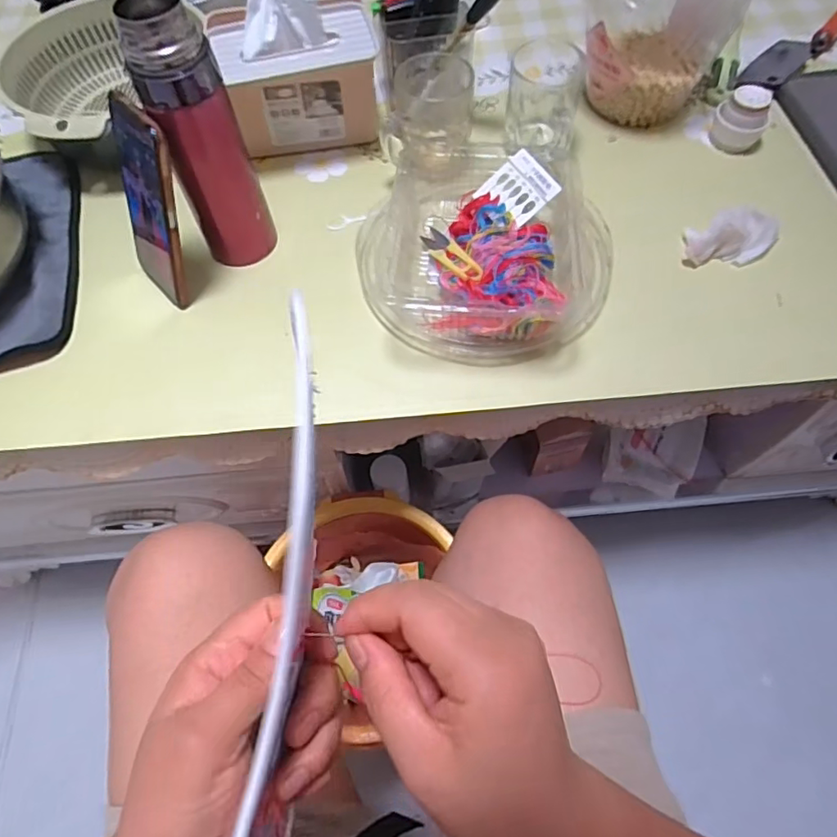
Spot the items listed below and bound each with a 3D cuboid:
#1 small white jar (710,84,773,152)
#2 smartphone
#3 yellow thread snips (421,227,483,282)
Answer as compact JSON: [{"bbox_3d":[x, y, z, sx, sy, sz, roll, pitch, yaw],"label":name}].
[{"bbox_3d":[0.339,-0.313,0.586,0.051,0.054,0.050,-1,63,1],"label":"small white jar"},{"bbox_3d":[-0.229,-0.180,0.481,0.081,0.168,0.013,42,53,20],"label":"smartphone"},{"bbox_3d":[0.031,-0.152,0.522,0.024,0.011,0.090,-24,50,-15],"label":"yellow thread snips"}]

